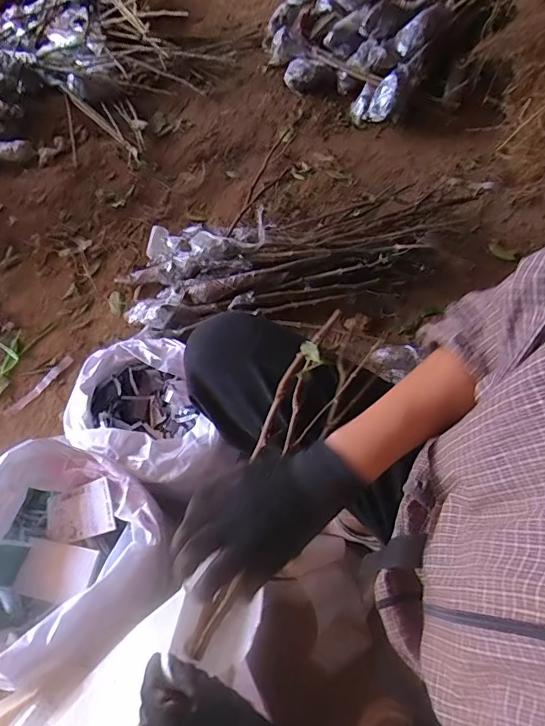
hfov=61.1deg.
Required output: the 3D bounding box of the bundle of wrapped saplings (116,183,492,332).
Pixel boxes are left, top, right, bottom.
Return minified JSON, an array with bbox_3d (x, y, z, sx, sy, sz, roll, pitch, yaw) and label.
[{"bbox_3d":[0.068,-0.278,1.073,0.834,0.132,0.310,-11,62,-4],"label":"bundle of wrapped saplings"}]

